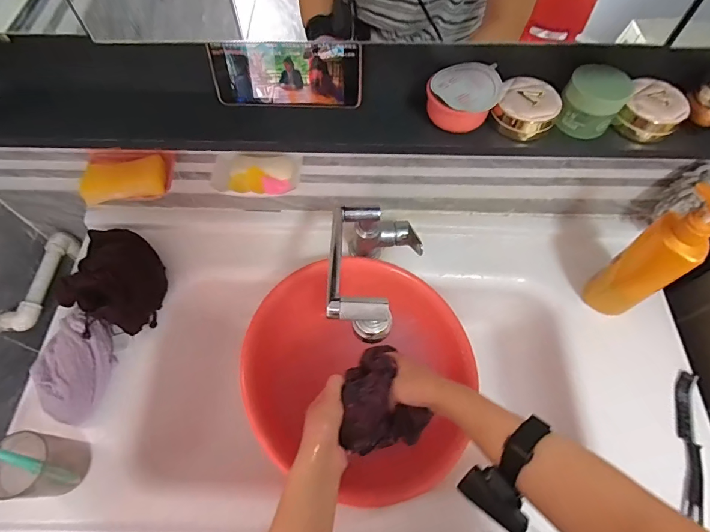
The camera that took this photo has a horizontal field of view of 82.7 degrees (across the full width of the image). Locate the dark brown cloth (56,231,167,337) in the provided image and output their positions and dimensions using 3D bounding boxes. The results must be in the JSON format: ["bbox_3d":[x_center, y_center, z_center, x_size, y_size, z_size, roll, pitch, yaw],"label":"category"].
[{"bbox_3d":[-0.397,0.019,0.659,0.139,0.092,0.162,7,62,4],"label":"dark brown cloth"}]

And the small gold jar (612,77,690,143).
[{"bbox_3d":[0.341,-0.178,0.461,0.064,0.036,0.072,29,65,14],"label":"small gold jar"}]

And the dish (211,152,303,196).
[{"bbox_3d":[-0.147,-0.137,0.593,0.131,0.020,0.086,1,62,0],"label":"dish"}]

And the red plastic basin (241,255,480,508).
[{"bbox_3d":[0.013,0.158,0.646,0.360,0.120,0.360,9,62,-17],"label":"red plastic basin"}]

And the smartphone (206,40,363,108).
[{"bbox_3d":[-0.076,-0.216,0.458,0.166,0.071,0.005,1,45,1],"label":"smartphone"}]

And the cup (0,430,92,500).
[{"bbox_3d":[-0.426,0.267,0.543,0.075,0.104,0.076,2,62,1],"label":"cup"}]

